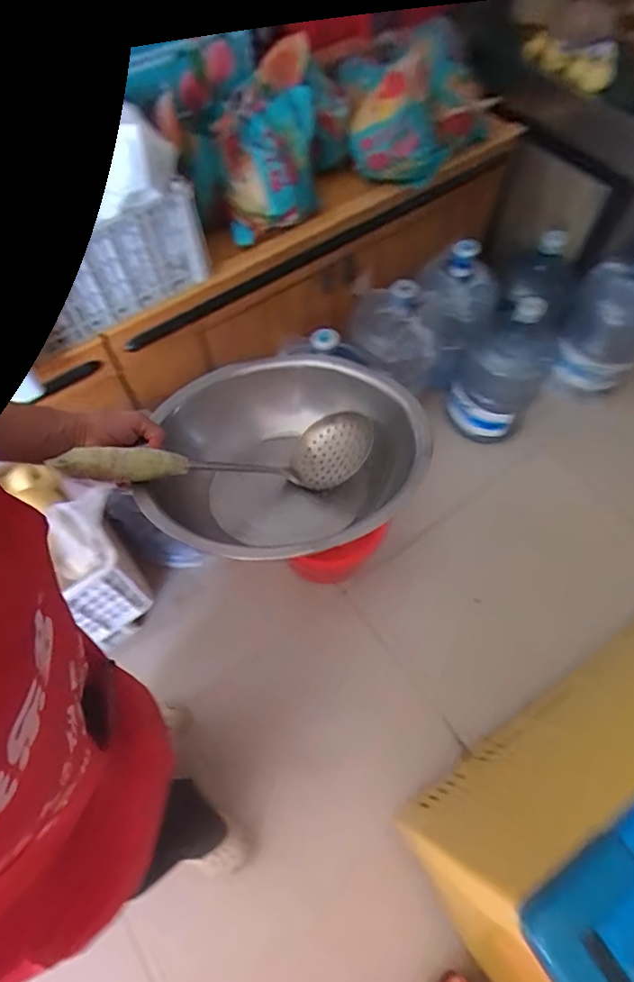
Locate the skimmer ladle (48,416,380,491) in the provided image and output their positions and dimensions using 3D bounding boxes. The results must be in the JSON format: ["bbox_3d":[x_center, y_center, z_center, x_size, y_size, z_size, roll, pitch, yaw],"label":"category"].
[{"bbox_3d":[-0.091,-0.036,0.563,0.337,0.063,0.081,-7,59,-30],"label":"skimmer ladle"}]

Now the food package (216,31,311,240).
[{"bbox_3d":[-0.090,-0.696,1.016,0.171,0.108,0.361,11,88,6],"label":"food package"}]

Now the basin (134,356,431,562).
[{"bbox_3d":[-0.027,-0.037,0.577,0.267,0.118,0.293,0,62,0],"label":"basin"}]

